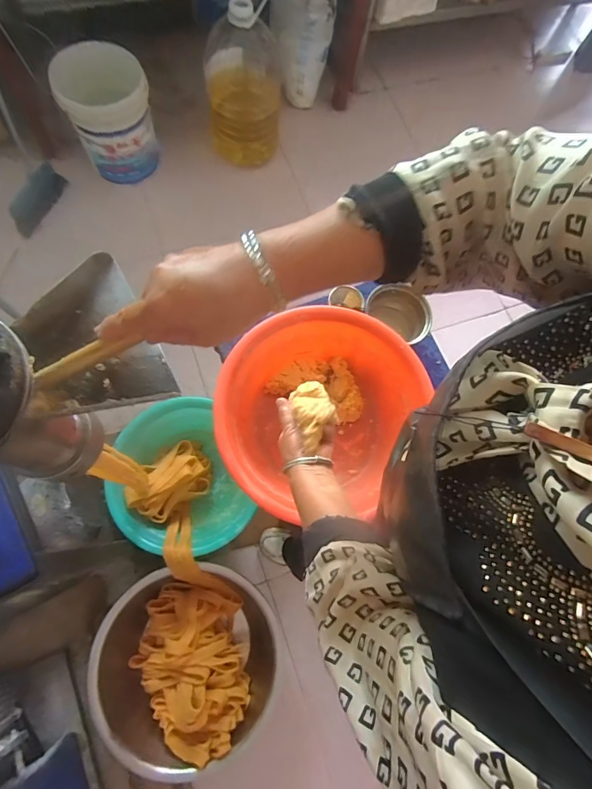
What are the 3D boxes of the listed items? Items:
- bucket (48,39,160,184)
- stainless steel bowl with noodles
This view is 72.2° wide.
[{"bbox_3d":[-0.631,-0.958,1.408,0.265,0.319,0.243,0,79,-1],"label":"bucket"},{"bbox_3d":[-0.282,0.679,1.060,0.431,0.216,0.420,0,79,-1],"label":"stainless steel bowl with noodles"}]

